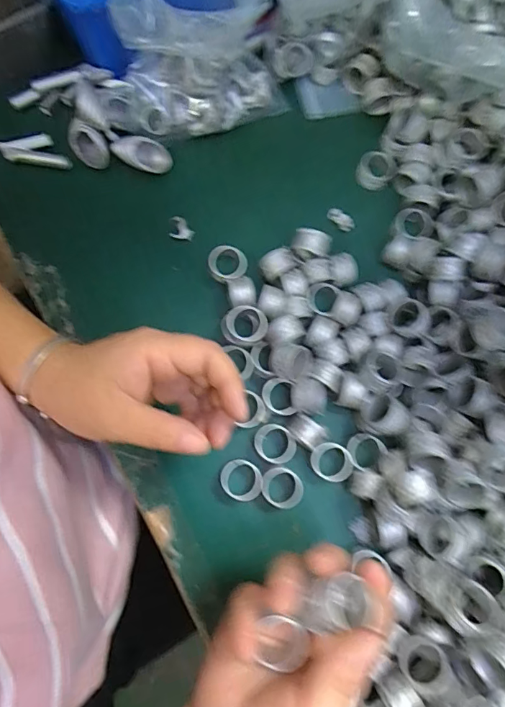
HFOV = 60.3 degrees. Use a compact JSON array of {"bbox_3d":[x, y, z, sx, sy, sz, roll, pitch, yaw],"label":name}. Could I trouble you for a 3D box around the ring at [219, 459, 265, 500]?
[{"bbox_3d":[-0.008,0.094,0.323,0.031,0.015,0.029,1,77,-3],"label":"ring"}]

